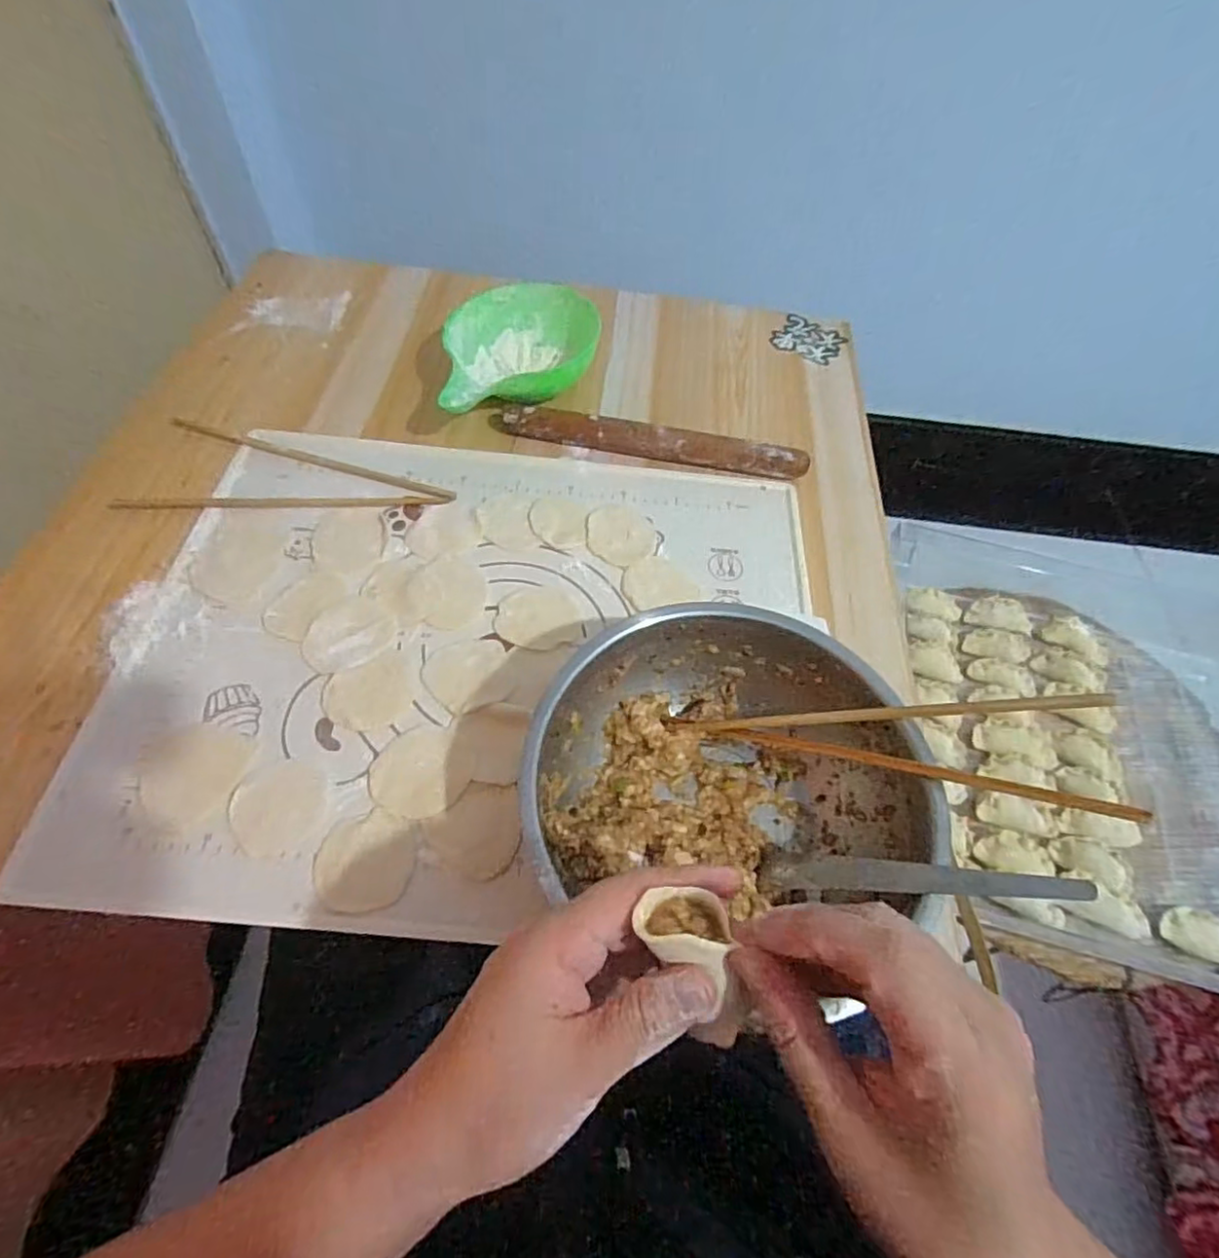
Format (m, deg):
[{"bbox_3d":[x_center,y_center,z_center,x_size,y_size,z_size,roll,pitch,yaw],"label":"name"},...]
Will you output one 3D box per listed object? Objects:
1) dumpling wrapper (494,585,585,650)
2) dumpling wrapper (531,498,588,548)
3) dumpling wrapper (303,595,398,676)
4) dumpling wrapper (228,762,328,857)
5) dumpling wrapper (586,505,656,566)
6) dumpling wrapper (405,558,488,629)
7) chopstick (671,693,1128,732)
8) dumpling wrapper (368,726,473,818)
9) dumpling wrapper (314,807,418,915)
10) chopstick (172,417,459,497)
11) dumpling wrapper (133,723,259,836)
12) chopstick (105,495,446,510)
[{"bbox_3d":[-0.053,-0.010,0.483,0.065,0.004,0.057,-1,58,-6],"label":"dumpling wrapper"},{"bbox_3d":[-0.043,-0.091,0.535,0.048,0.004,0.052,2,57,-3],"label":"dumpling wrapper"},{"bbox_3d":[-0.193,0.002,0.465,0.065,0.004,0.057,-24,63,-18],"label":"dumpling wrapper"},{"bbox_3d":[-0.209,0.112,0.395,0.056,0.004,0.057,-1,58,-5],"label":"dumpling wrapper"},{"bbox_3d":[0.010,-0.081,0.533,0.057,0.004,0.065,1,58,-6],"label":"dumpling wrapper"},{"bbox_3d":[-0.128,-0.029,0.493,0.059,0.004,0.066,-2,58,-6],"label":"dumpling wrapper"},{"bbox_3d":[0.152,0.052,0.383,0.246,0.014,0.011,-8,53,26],"label":"chopstick"},{"bbox_3d":[-0.123,0.093,0.415,0.065,0.004,0.061,2,57,-3],"label":"dumpling wrapper"},{"bbox_3d":[-0.149,0.141,0.385,0.058,0.004,0.057,-3,64,-5],"label":"dumpling wrapper"},{"bbox_3d":[-0.257,-0.150,0.550,0.251,0.010,0.012,14,58,4],"label":"chopstick"},{"bbox_3d":[-0.272,0.090,0.403,0.063,0.004,0.067,19,58,7],"label":"dumpling wrapper"},{"bbox_3d":[-0.271,-0.107,0.530,0.265,0.005,0.013,-2,58,-6],"label":"chopstick"}]

